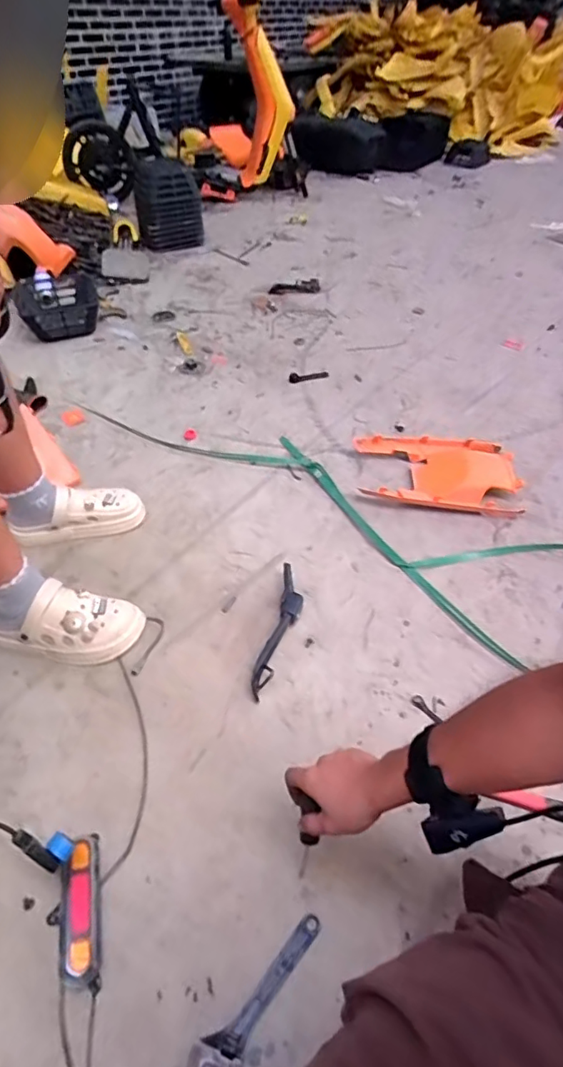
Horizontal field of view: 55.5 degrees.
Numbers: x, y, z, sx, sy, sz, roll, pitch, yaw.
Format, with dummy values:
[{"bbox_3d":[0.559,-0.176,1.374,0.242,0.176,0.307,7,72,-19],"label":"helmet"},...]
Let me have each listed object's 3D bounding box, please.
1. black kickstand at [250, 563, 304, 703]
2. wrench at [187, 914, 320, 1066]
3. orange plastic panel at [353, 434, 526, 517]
[{"bbox_3d":[-0.003,0.168,0.933,0.052,0.040,0.259,12,45,9],"label":"black kickstand"},{"bbox_3d":[-0.020,0.517,0.594,0.188,0.010,0.045,-32,55,-31],"label":"wrench"},{"bbox_3d":[0.362,-0.147,1.261,0.372,0.040,0.264,7,45,4],"label":"orange plastic panel"}]

